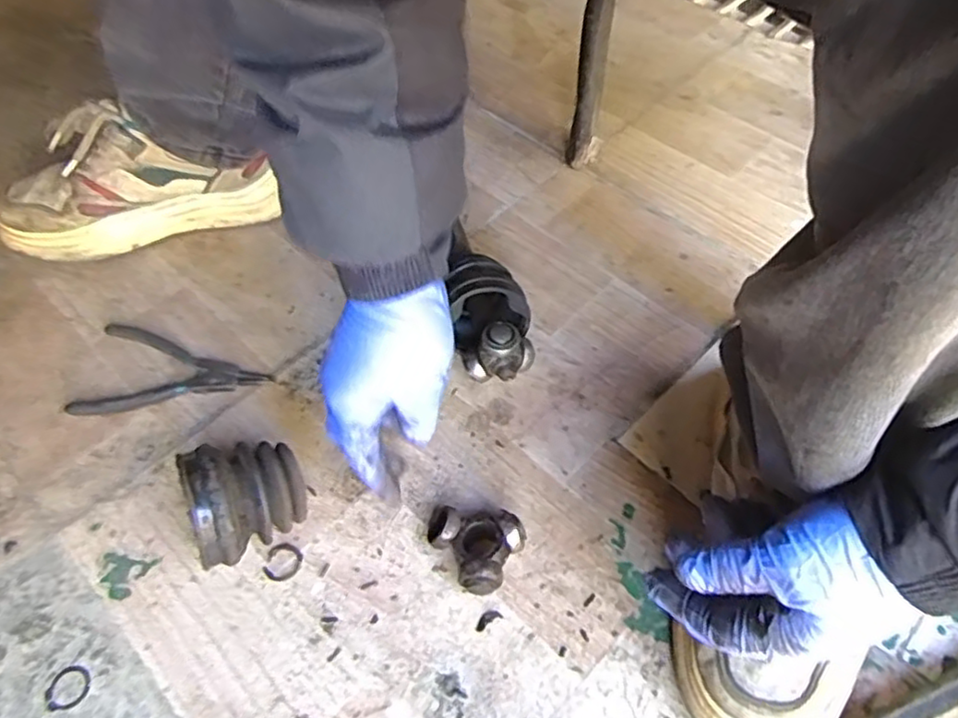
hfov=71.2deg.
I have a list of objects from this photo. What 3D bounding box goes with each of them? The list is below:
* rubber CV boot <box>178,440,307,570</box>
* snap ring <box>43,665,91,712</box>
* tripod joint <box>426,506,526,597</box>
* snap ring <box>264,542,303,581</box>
[{"bbox_3d":[-0.167,0.099,0.476,0.081,0.087,0.084,-16,56,-11],"label":"rubber CV boot"},{"bbox_3d":[-0.275,0.221,0.448,0.027,0.004,0.030,13,56,13],"label":"snap ring"},{"bbox_3d":[-0.008,0.131,0.482,0.072,0.030,0.058,25,59,20],"label":"tripod joint"},{"bbox_3d":[-0.144,0.149,0.491,0.026,0.005,0.028,3,53,-3],"label":"snap ring"}]

